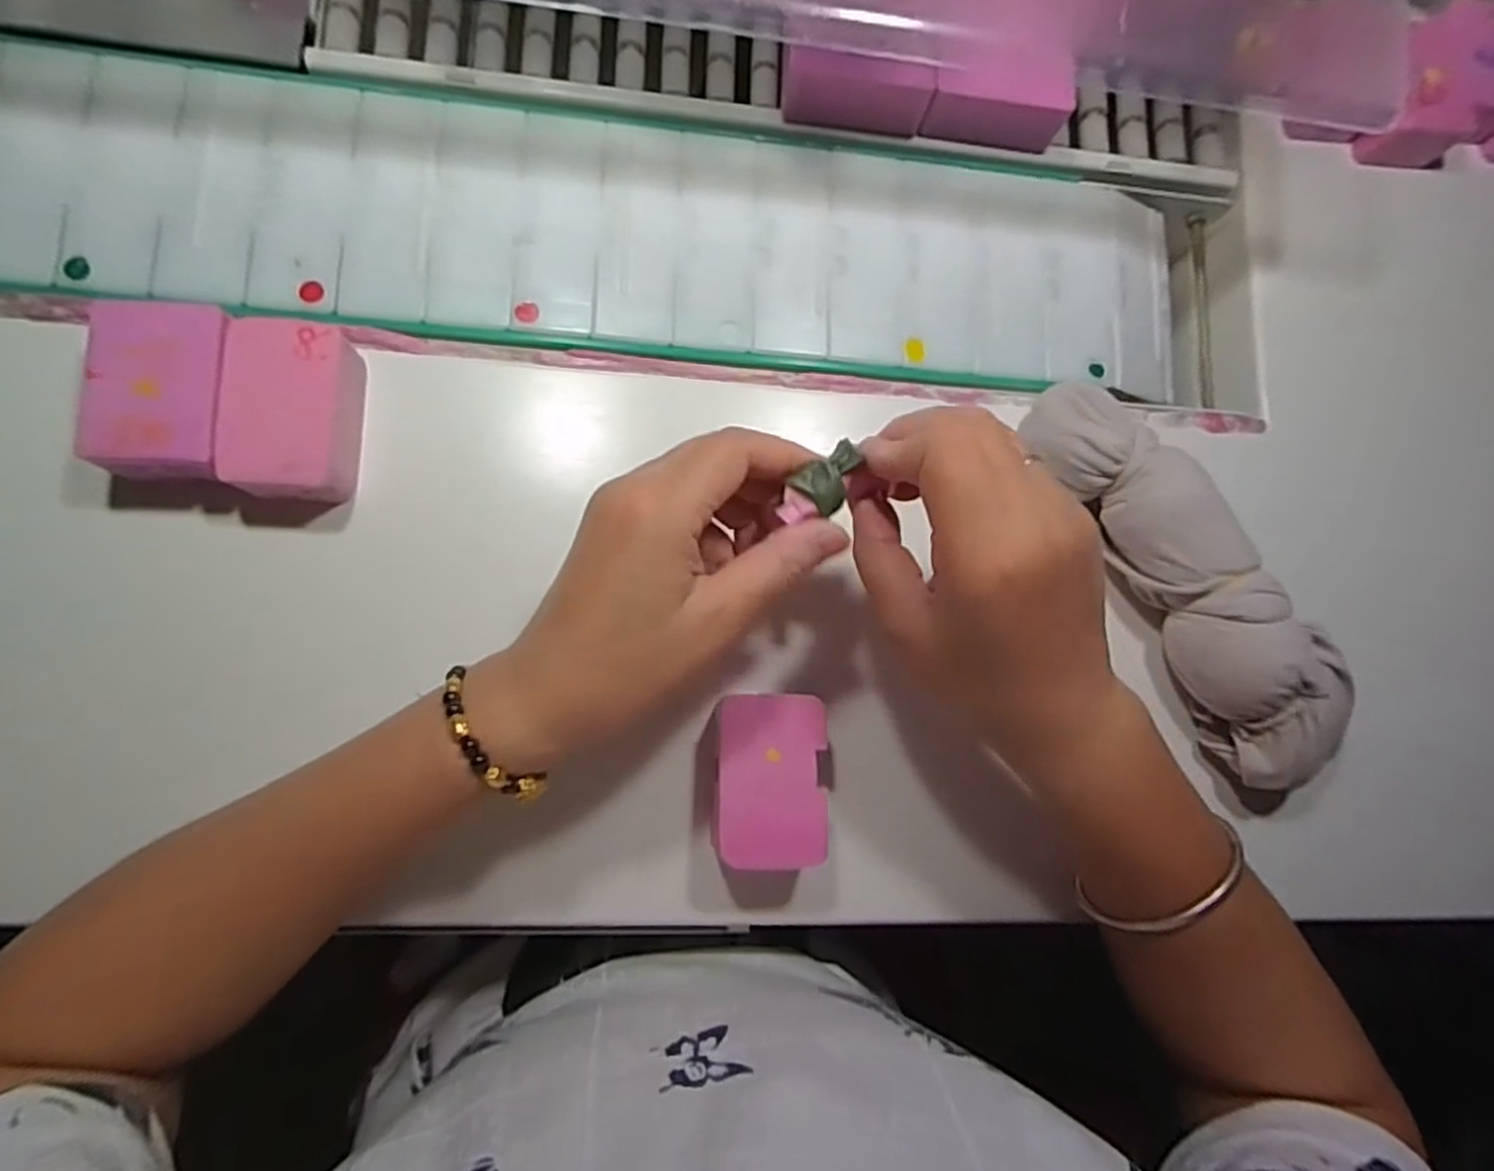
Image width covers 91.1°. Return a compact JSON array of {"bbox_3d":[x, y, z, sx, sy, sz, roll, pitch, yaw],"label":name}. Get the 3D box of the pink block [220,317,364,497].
[{"bbox_3d":[-0.194,-0.074,0.314,0.046,0.026,0.073,2,82,-8],"label":"pink block"}]

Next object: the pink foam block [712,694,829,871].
[{"bbox_3d":[0.009,0.082,0.319,0.047,0.039,0.068,3,82,-8],"label":"pink foam block"}]

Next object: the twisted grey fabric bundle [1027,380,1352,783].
[{"bbox_3d":[0.211,-0.005,0.353,0.061,0.050,0.214,-32,89,-10],"label":"twisted grey fabric bundle"}]

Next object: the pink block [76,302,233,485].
[{"bbox_3d":[-0.240,-0.079,0.305,0.048,0.032,0.071,0,82,-8],"label":"pink block"}]

